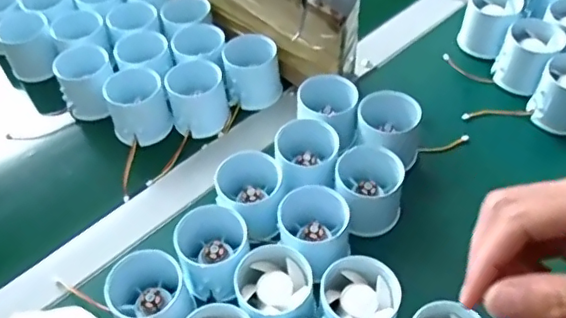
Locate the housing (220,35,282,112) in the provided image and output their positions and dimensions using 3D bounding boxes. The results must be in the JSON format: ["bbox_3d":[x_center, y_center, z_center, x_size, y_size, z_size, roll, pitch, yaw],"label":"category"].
[{"bbox_3d":[-0.030,-0.085,0.543,0.051,0.046,0.055,-7,49,-2],"label":"housing"}]

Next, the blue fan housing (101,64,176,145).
[{"bbox_3d":[-0.135,-0.050,0.522,0.052,0.047,0.058,-23,52,-15],"label":"blue fan housing"}]

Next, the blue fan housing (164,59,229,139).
[{"bbox_3d":[-0.079,-0.056,0.523,0.047,0.056,0.048,-2,49,2],"label":"blue fan housing"}]

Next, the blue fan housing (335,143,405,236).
[{"bbox_3d":[0.068,0.027,0.448,0.057,0.054,0.064,4,50,7],"label":"blue fan housing"}]

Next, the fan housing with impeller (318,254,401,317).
[{"bbox_3d":[0.051,0.101,0.381,0.052,0.048,0.050,-2,49,2],"label":"fan housing with impeller"}]

